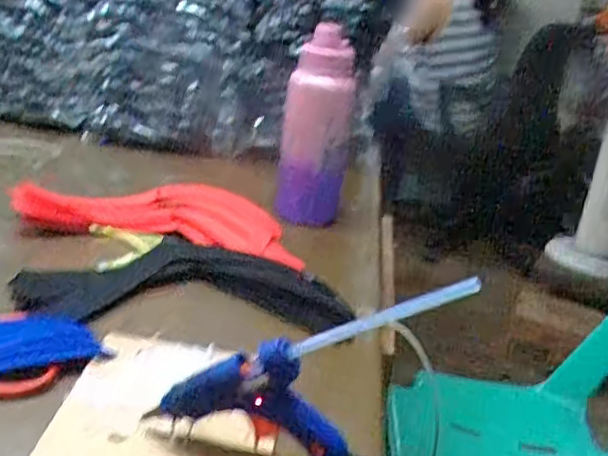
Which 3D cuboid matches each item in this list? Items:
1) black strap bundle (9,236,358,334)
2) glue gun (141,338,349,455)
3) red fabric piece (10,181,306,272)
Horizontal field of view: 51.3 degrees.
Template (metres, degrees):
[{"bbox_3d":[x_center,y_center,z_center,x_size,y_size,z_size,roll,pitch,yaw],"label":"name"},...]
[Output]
[{"bbox_3d":[-0.114,0.061,0.673,0.330,0.045,0.131,7,22,-1],"label":"black strap bundle"},{"bbox_3d":[-0.035,0.116,0.431,0.134,0.092,0.022,8,22,2],"label":"glue gun"},{"bbox_3d":[-0.162,-0.011,0.770,0.334,0.041,0.145,10,22,5],"label":"red fabric piece"}]

